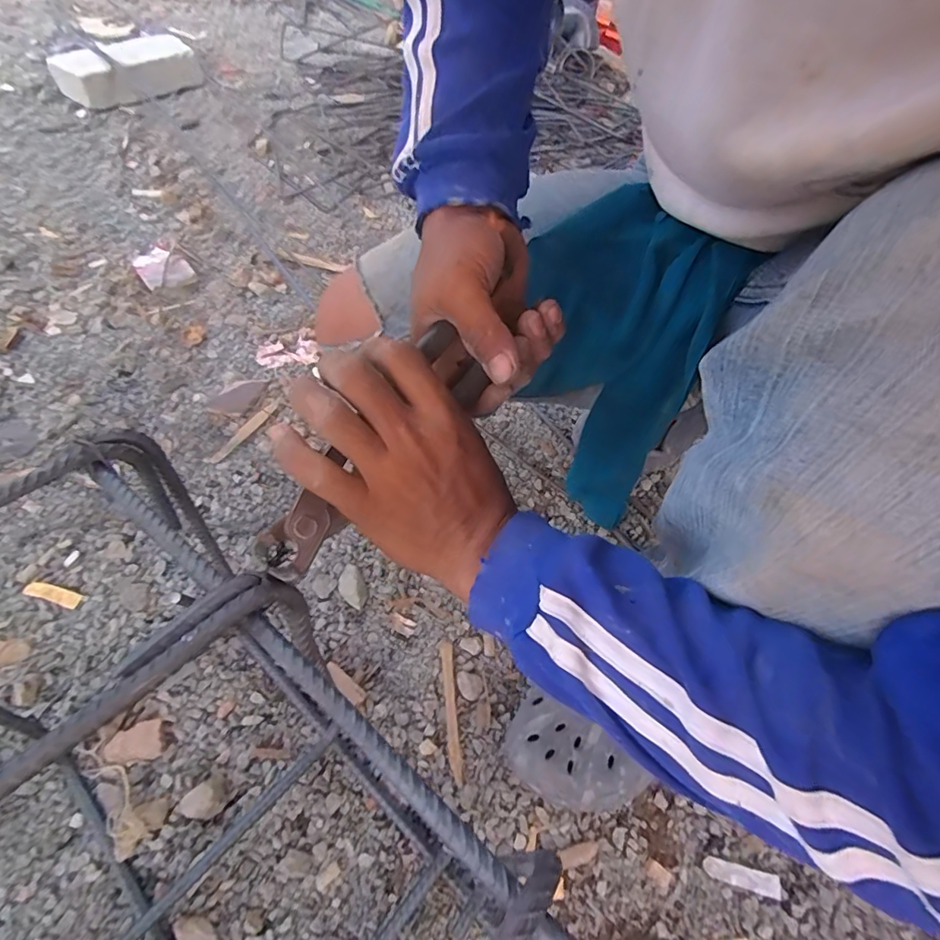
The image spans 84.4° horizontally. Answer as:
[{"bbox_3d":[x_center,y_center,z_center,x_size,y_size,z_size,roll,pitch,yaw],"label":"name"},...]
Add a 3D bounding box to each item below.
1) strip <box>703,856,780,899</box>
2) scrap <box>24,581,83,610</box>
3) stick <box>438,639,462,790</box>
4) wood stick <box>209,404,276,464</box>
[{"bbox_3d":[0.214,0.319,0.408,0.058,0.004,0.015,13,52,7],"label":"strip"},{"bbox_3d":[-0.416,0.123,0.516,0.057,0.007,0.016,14,52,7],"label":"scrap"},{"bbox_3d":[-0.018,0.215,0.471,0.011,0.007,0.121,-3,52,-6],"label":"stick"},{"bbox_3d":[-0.287,-0.047,0.657,0.015,0.005,0.103,37,67,8],"label":"wood stick"}]

